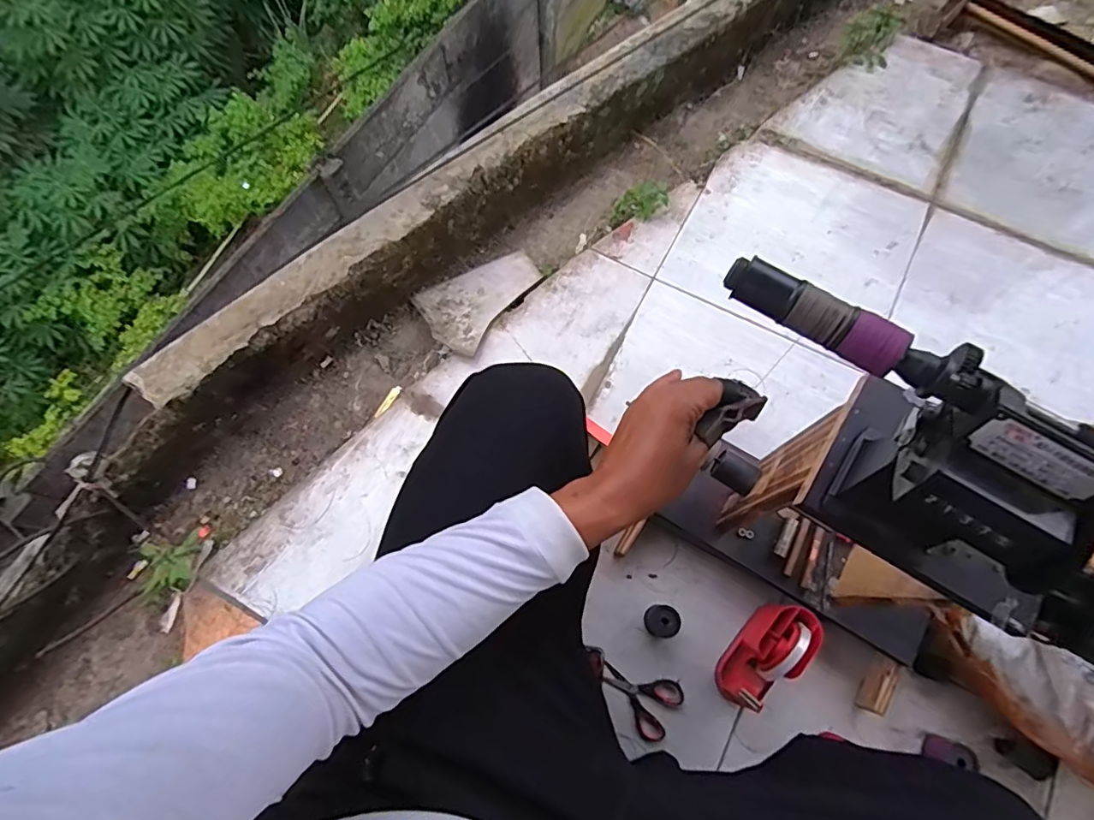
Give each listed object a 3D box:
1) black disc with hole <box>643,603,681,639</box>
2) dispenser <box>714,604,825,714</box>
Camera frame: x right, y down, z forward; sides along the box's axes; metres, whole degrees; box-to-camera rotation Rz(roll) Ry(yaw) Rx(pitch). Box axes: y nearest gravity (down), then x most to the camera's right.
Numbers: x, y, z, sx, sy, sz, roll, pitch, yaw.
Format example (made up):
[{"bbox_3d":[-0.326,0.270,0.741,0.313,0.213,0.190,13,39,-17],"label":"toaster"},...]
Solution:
[{"bbox_3d":[0.165,0.301,0.781,0.041,0.042,0.043,0,71,-1],"label":"black disc with hole"},{"bbox_3d":[0.299,0.332,0.739,0.065,0.098,0.146,42,75,13],"label":"dispenser"}]

